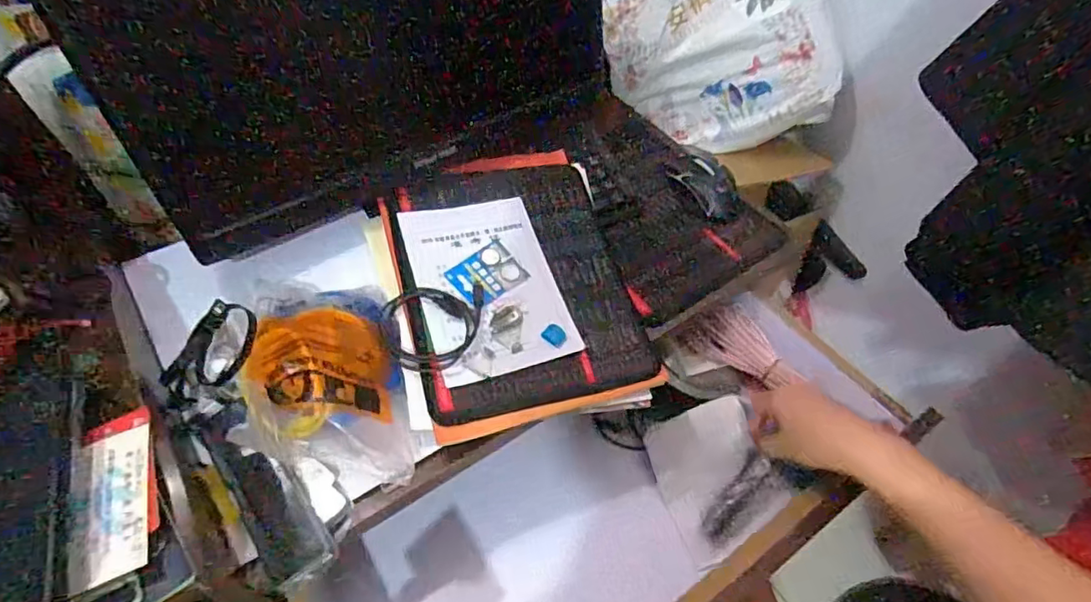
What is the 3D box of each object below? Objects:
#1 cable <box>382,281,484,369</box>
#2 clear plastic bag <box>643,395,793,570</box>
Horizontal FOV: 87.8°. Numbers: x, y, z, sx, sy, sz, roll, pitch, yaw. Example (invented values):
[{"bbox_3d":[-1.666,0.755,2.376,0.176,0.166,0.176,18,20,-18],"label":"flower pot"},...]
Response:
[{"bbox_3d":[-0.093,0.019,0.483,0.089,0.013,0.075,-11,53,-11],"label":"cable"},{"bbox_3d":[0.171,0.176,0.568,0.109,0.015,0.135,-25,65,6],"label":"clear plastic bag"}]

